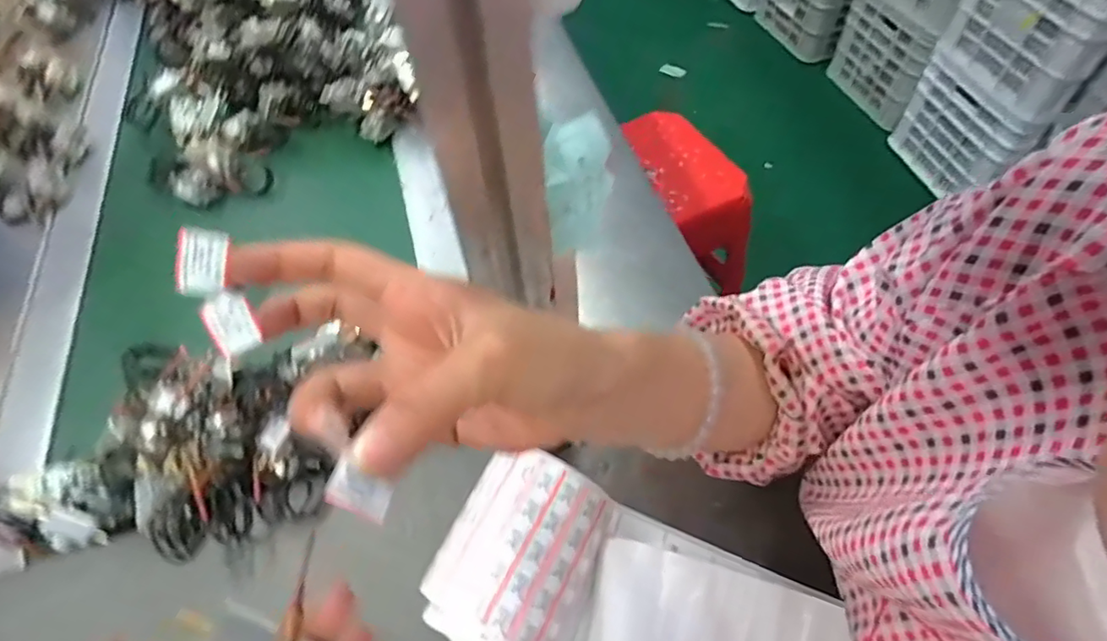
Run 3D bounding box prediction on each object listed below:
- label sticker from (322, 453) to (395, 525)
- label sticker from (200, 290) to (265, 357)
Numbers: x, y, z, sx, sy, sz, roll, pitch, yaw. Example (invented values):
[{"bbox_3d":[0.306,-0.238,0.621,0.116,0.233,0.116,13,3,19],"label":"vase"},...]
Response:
[{"bbox_3d":[-0.061,0.054,0.178,0.020,0.004,0.014,35,45,-21],"label":"label sticker"},{"bbox_3d":[-0.122,0.001,0.213,0.016,0.004,0.023,-27,95,-22],"label":"label sticker"}]

